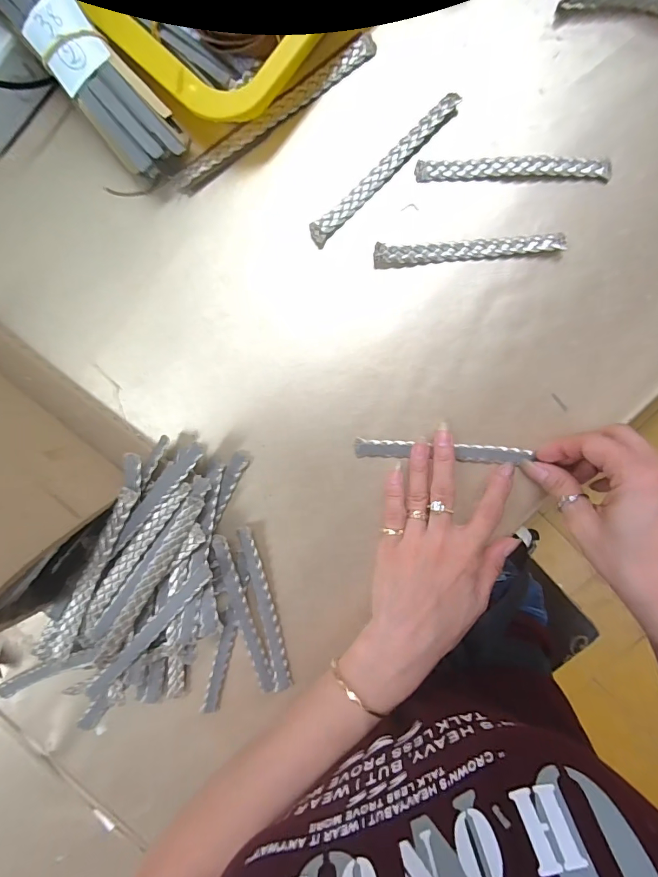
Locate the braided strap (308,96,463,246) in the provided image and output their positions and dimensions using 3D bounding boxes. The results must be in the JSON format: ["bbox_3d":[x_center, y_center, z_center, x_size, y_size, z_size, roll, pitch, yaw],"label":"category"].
[{"bbox_3d":[0.039,-0.193,0.301,0.136,0.006,0.013,-43,92,6],"label":"braided strap"}]

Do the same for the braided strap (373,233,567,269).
[{"bbox_3d":[0.099,-0.136,0.302,0.132,0.010,0.013,-4,95,3],"label":"braided strap"}]

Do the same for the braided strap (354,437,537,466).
[{"bbox_3d":[0.085,0.010,0.318,0.130,0.008,0.014,2,95,2],"label":"braided strap"}]

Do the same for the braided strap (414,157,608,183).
[{"bbox_3d":[0.130,-0.191,0.298,0.133,0.006,0.013,1,95,3],"label":"braided strap"}]

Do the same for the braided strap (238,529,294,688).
[{"bbox_3d":[-0.050,0.136,0.335,0.013,0.011,0.135,-11,94,4],"label":"braided strap"}]

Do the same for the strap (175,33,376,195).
[{"bbox_3d":[-0.041,-0.235,0.303,0.167,0.005,0.018,-33,93,5],"label":"strap"}]

